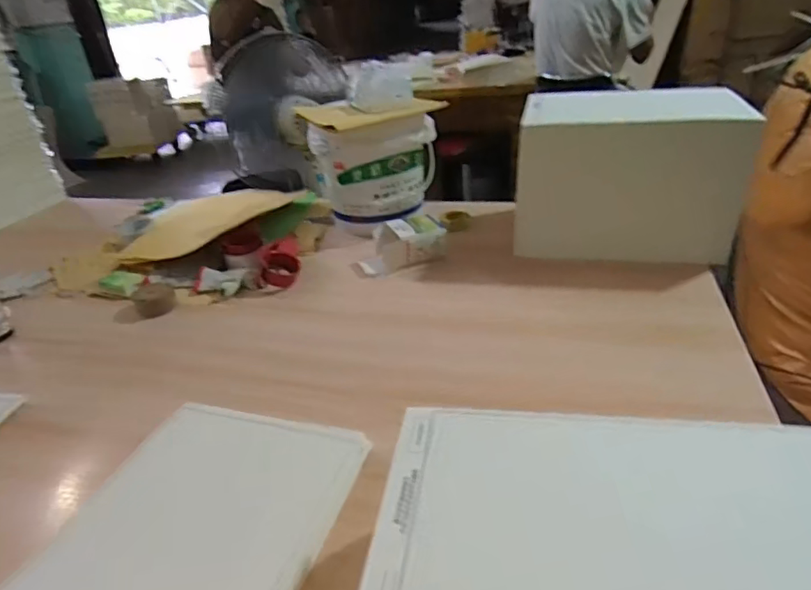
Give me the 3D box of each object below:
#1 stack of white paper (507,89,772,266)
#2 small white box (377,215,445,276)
[{"bbox_3d":[0.387,-0.218,0.985,0.349,0.240,0.303,4,31,16],"label":"stack of white paper"},{"bbox_3d":[0.008,-0.103,1.041,0.134,0.063,0.089,-10,30,-7],"label":"small white box"}]

